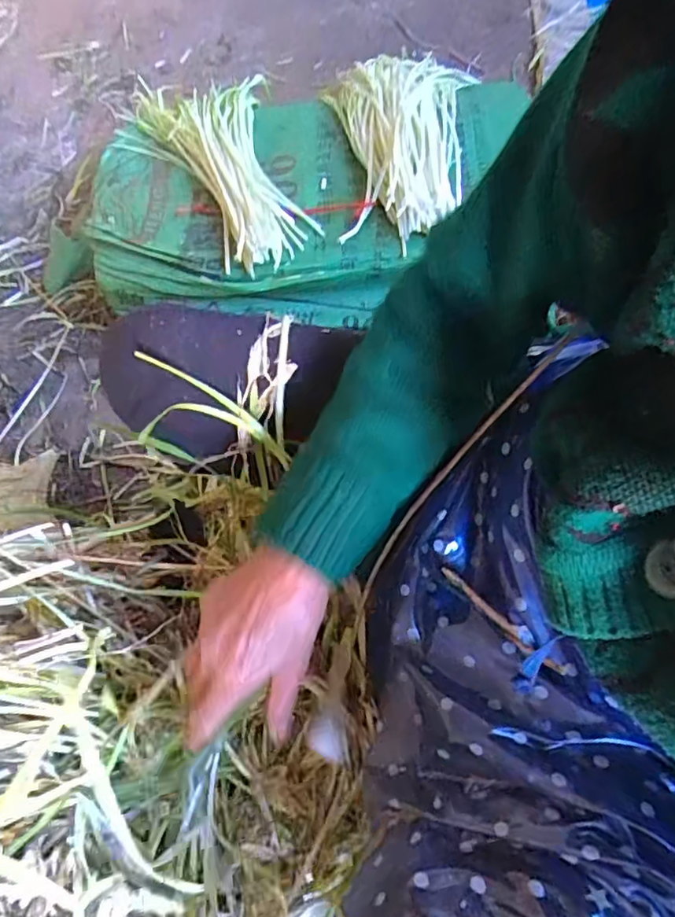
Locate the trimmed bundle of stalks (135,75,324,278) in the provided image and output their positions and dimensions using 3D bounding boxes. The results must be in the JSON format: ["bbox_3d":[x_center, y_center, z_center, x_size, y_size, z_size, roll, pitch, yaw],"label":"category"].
[{"bbox_3d":[-0.158,-0.440,0.845,0.204,0.062,0.412,-24,64,-8],"label":"trimmed bundle of stalks"}]

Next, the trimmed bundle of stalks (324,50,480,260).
[{"bbox_3d":[0.090,-0.477,0.842,0.221,0.055,0.384,0,63,4],"label":"trimmed bundle of stalks"}]

